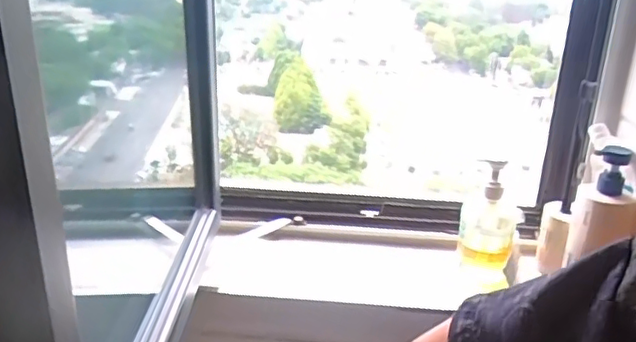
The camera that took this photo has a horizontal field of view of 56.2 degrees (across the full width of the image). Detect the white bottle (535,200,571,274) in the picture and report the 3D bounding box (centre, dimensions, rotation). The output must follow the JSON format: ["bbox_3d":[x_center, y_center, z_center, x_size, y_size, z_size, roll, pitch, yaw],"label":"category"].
[{"bbox_3d":[0.336,0.095,0.854,0.040,0.107,0.059,8,19,10],"label":"white bottle"}]

